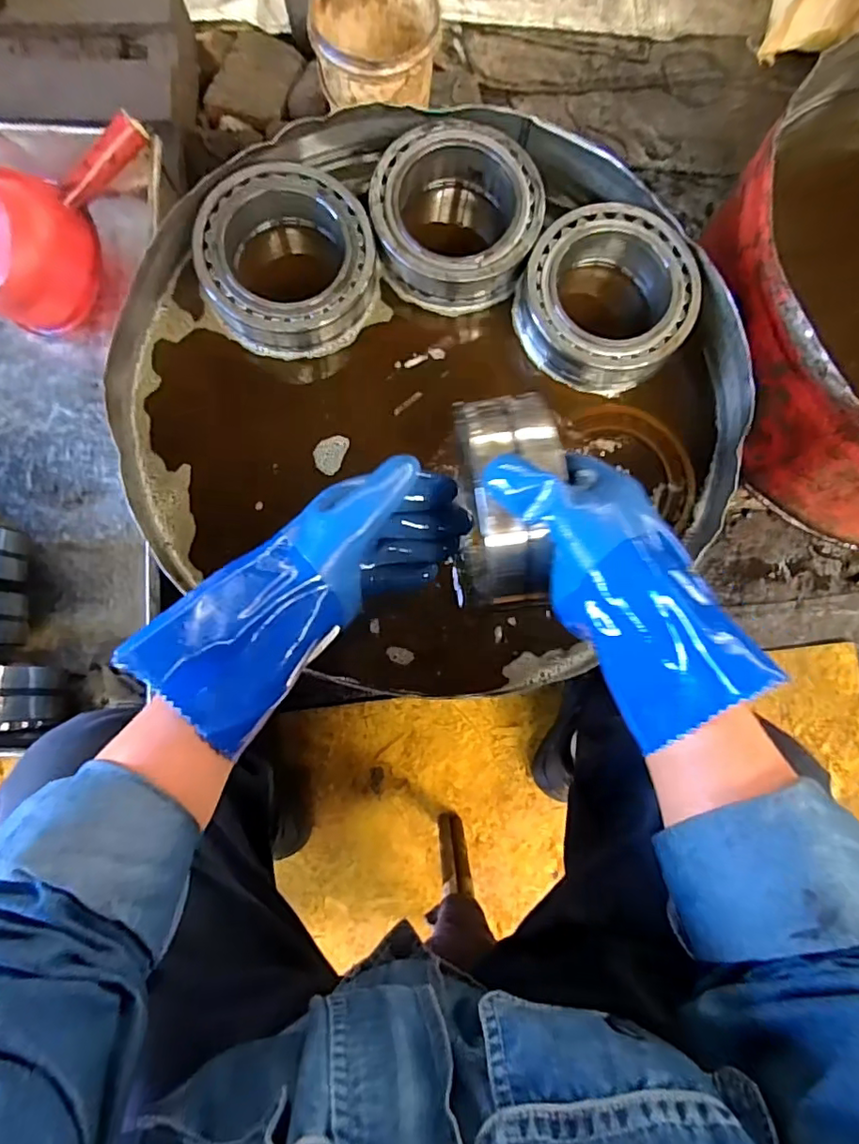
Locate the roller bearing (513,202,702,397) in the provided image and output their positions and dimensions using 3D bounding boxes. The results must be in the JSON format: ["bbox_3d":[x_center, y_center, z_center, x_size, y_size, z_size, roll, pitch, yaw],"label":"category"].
[{"bbox_3d":[0.173,-0.264,0.551,0.160,0.056,0.160,0,83,-4],"label":"roller bearing"}]

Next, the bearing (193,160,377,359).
[{"bbox_3d":[-0.132,-0.293,0.531,0.156,0.055,0.160,0,83,-4],"label":"bearing"}]

